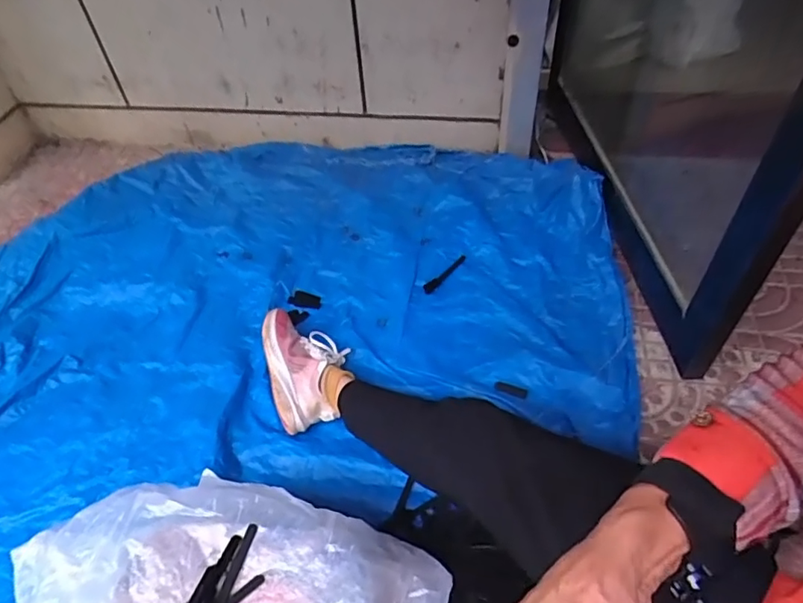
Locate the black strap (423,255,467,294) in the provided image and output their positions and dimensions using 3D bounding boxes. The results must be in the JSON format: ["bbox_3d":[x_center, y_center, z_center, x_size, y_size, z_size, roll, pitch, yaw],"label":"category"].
[{"bbox_3d":[0.093,-0.059,1.135,0.023,0.004,0.130,35,60,30],"label":"black strap"}]

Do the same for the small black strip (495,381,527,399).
[{"bbox_3d":[0.193,0.157,0.954,0.057,0.005,0.020,14,52,17],"label":"small black strip"}]

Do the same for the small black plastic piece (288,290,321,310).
[{"bbox_3d":[-0.199,-0.002,1.119,0.067,0.012,0.041,12,51,15],"label":"small black plastic piece"}]

